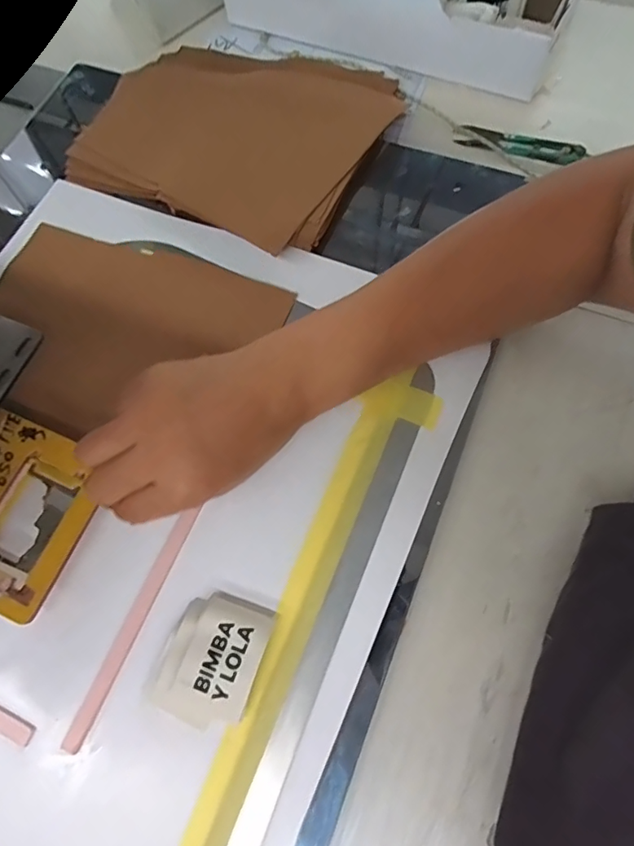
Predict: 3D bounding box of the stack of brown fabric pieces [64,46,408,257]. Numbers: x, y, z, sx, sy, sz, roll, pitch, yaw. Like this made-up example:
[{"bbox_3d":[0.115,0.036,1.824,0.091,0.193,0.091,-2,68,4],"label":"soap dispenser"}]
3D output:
[{"bbox_3d":[-0.070,-0.263,0.436,0.244,0.028,0.214,22,72,10],"label":"stack of brown fabric pieces"}]

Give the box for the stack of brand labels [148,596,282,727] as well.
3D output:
[{"bbox_3d":[-0.060,0.133,0.284,0.054,0.015,0.067,17,71,10],"label":"stack of brand labels"}]

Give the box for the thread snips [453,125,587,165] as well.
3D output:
[{"bbox_3d":[0.172,-0.238,0.420,0.100,0.009,0.024,15,71,9],"label":"thread snips"}]

